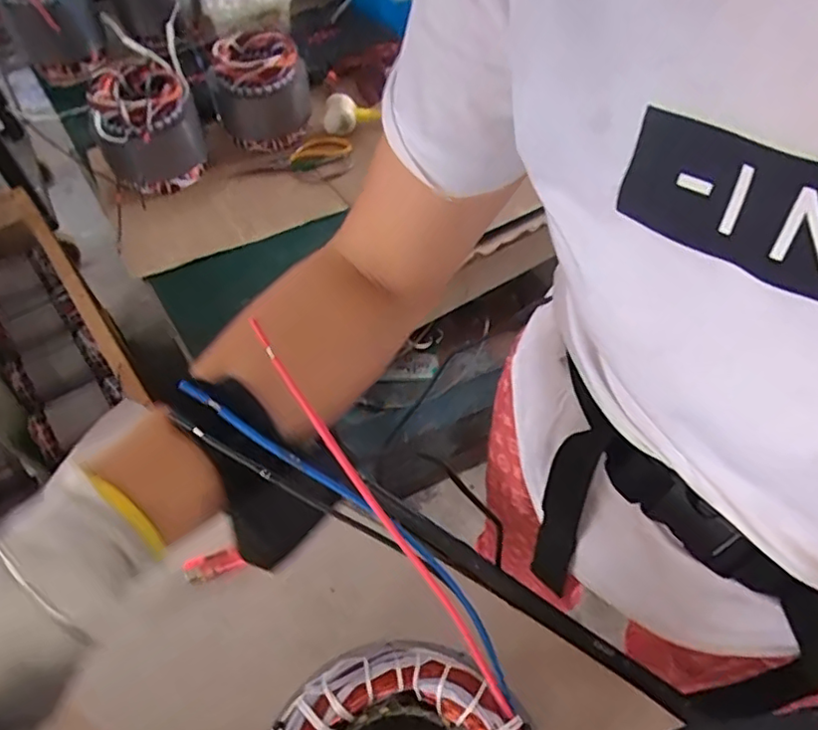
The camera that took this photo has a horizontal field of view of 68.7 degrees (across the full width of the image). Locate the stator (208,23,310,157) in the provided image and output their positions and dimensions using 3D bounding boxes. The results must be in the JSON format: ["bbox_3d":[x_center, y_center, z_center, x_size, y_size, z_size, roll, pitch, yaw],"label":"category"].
[{"bbox_3d":[-0.241,-0.446,0.968,0.138,0.140,0.138,-17,55,-10],"label":"stator"}]

